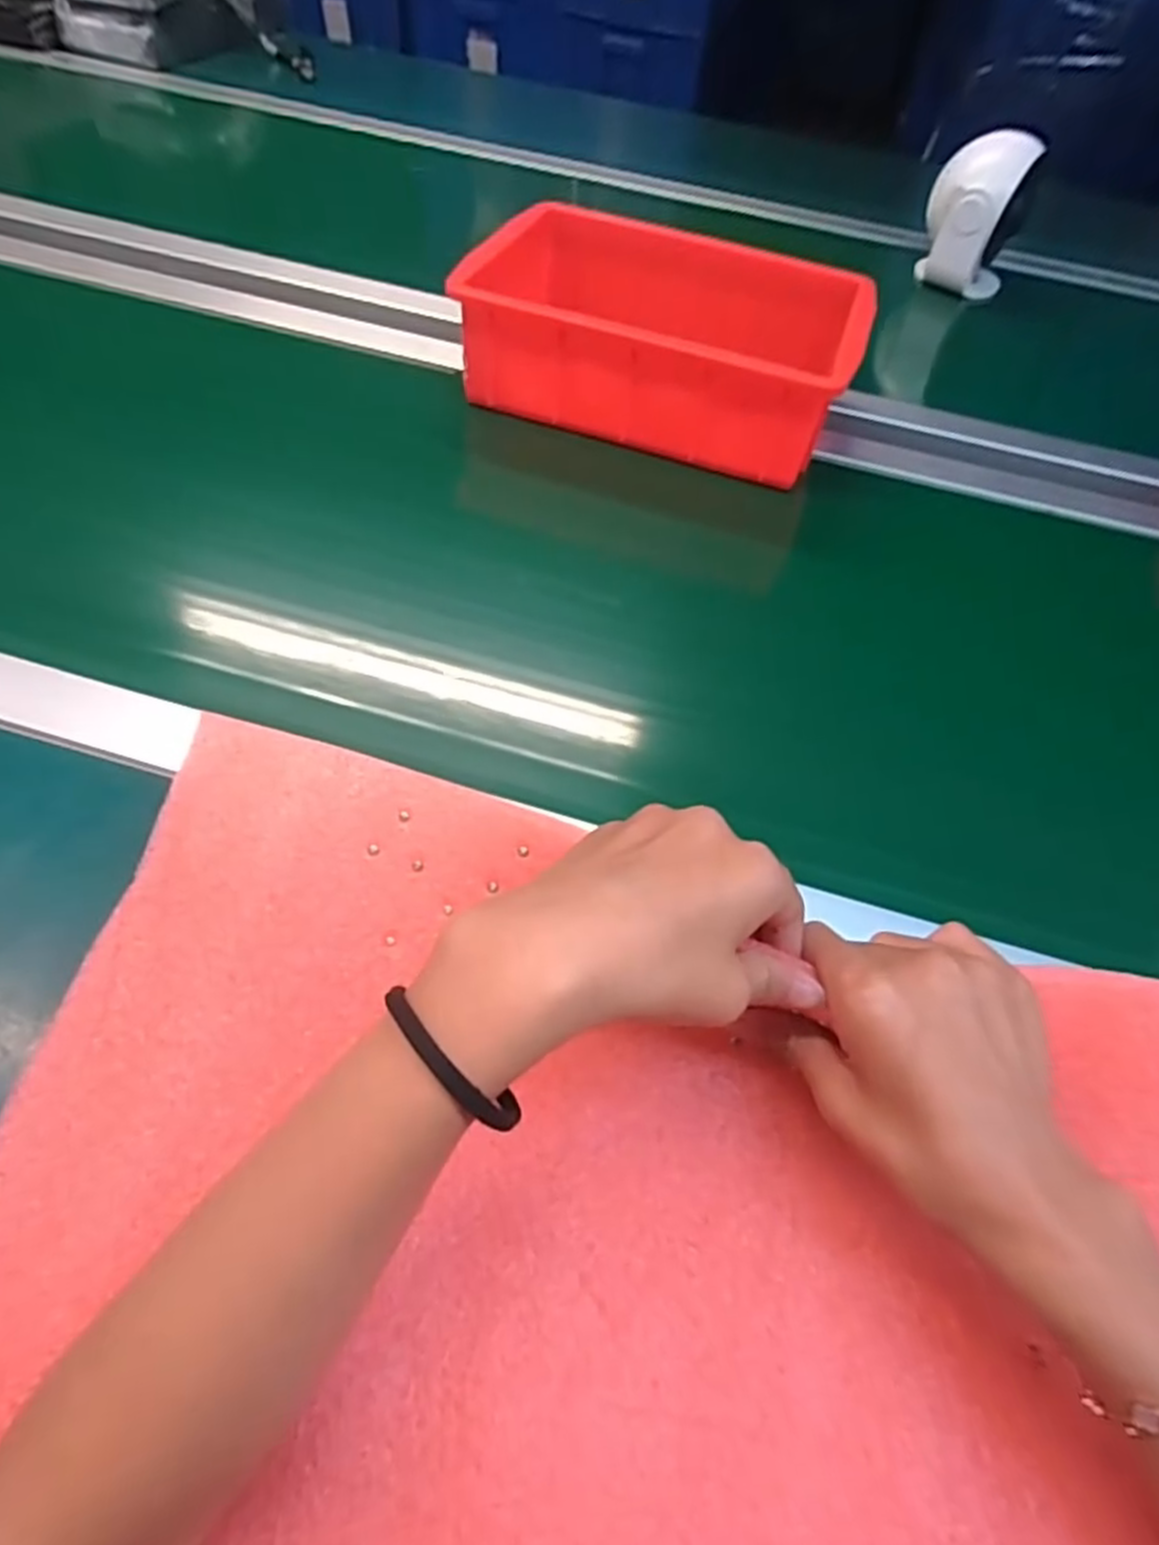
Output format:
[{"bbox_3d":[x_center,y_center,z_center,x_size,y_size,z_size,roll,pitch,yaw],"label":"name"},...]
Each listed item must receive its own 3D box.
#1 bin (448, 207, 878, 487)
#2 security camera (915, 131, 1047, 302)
[{"bbox_3d":[0.065,-0.364,0.649,0.314,0.081,0.218,18,53,7],"label":"bin"},{"bbox_3d":[0.431,-0.608,0.860,0.108,0.129,0.078,20,53,8],"label":"security camera"}]

